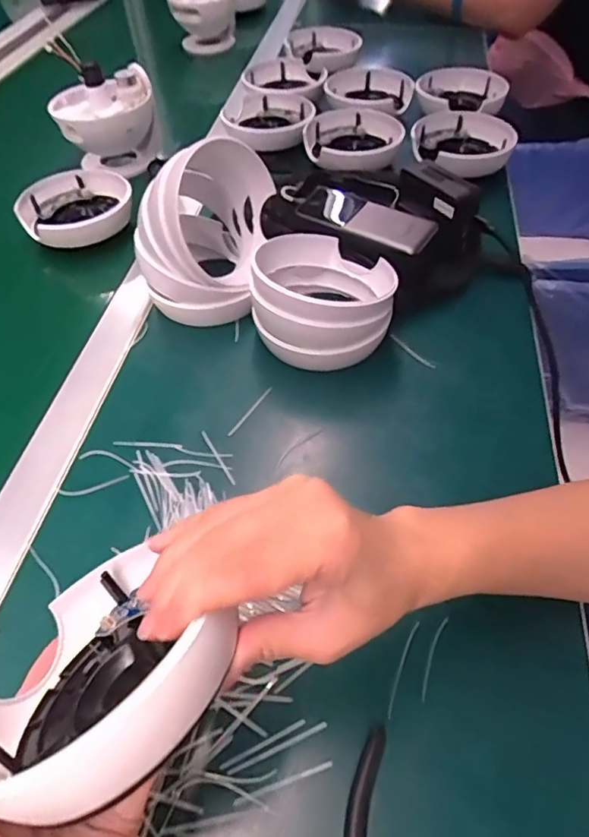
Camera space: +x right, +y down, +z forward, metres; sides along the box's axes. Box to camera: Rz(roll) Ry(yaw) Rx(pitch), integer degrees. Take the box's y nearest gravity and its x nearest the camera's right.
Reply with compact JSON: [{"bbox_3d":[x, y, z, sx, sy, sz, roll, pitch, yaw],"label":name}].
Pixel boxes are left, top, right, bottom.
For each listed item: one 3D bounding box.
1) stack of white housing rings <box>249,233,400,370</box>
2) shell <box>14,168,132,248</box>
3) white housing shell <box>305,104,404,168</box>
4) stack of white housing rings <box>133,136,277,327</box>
[{"bbox_3d":[0.025,-0.102,0.454,0.113,0.073,0.117,0,51,2],"label":"stack of white housing rings"},{"bbox_3d":[-0.232,-0.225,0.579,0.114,0.035,0.101,-15,52,-10],"label":"shell"},{"bbox_3d":[0.072,-0.339,0.652,0.113,0.029,0.138,10,52,10],"label":"white housing shell"},{"bbox_3d":[-0.077,-0.162,0.473,0.097,0.120,0.115,13,52,12],"label":"stack of white housing rings"}]

